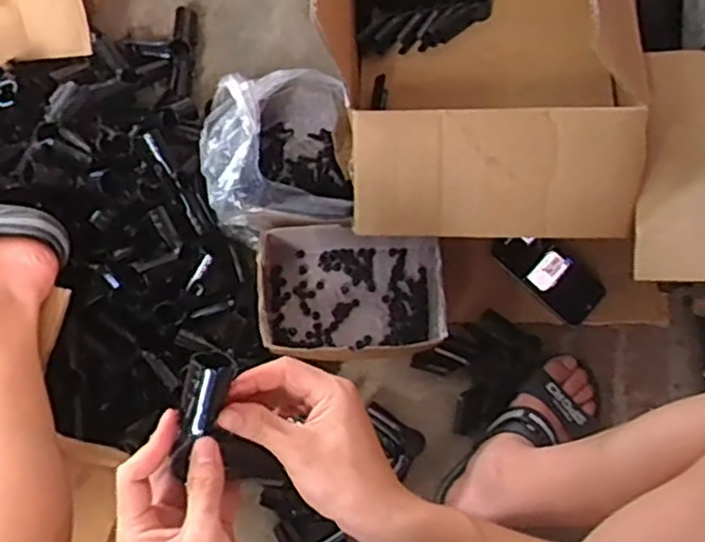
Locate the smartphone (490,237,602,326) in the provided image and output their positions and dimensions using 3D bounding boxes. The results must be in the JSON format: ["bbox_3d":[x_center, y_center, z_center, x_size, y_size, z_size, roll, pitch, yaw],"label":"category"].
[{"bbox_3d":[0.245,0.002,0.860,0.144,0.008,0.062,41,93,1],"label":"smartphone"}]

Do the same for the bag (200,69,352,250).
[{"bbox_3d":[-0.089,-0.133,0.836,0.165,0.137,0.193,-9,76,-4],"label":"bag"}]

